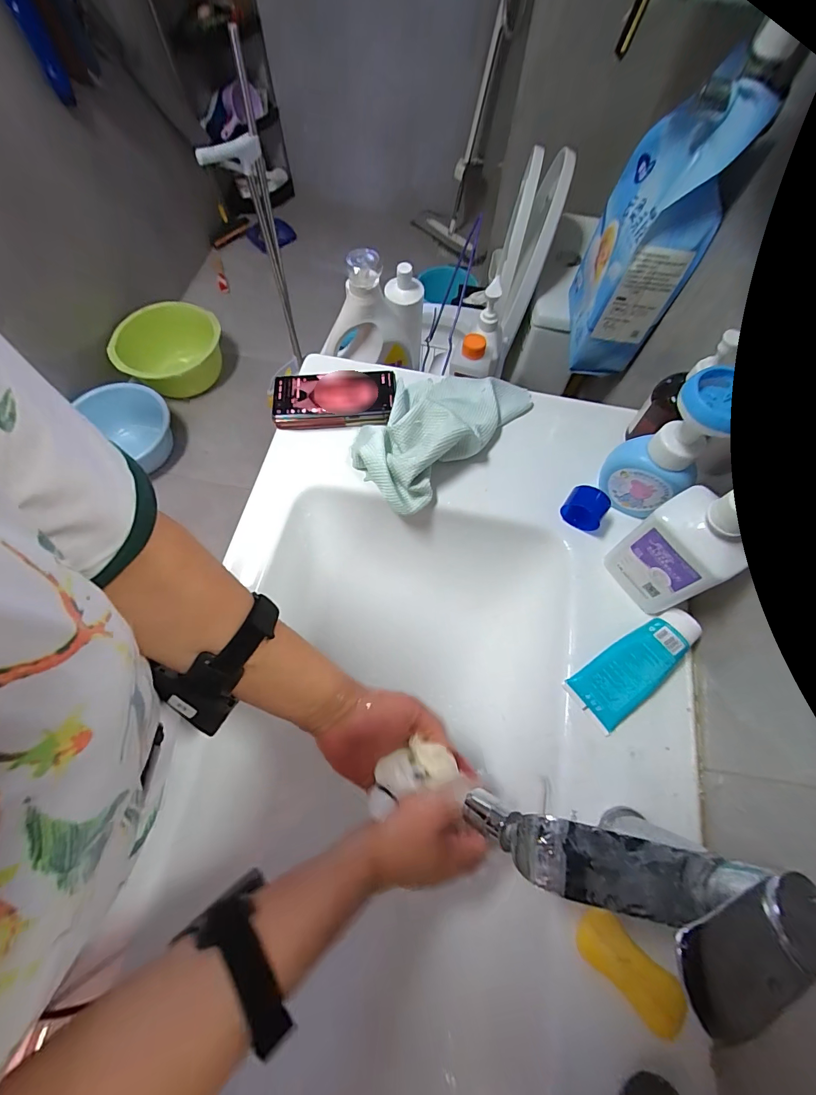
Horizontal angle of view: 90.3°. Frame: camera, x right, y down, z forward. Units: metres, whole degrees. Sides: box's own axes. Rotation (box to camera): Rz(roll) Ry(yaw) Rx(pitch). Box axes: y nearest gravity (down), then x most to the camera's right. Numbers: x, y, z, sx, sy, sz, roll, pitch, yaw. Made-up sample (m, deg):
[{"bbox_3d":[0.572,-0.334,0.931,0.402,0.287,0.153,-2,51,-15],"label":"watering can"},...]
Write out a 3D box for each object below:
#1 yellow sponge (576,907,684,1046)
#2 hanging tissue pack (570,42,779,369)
[{"bbox_3d":[0.177,0.337,0.325,0.080,0.020,0.039,42,73,14],"label":"yellow sponge"},{"bbox_3d":[0.365,-0.468,0.647,0.102,0.303,0.192,7,68,1],"label":"hanging tissue pack"}]

